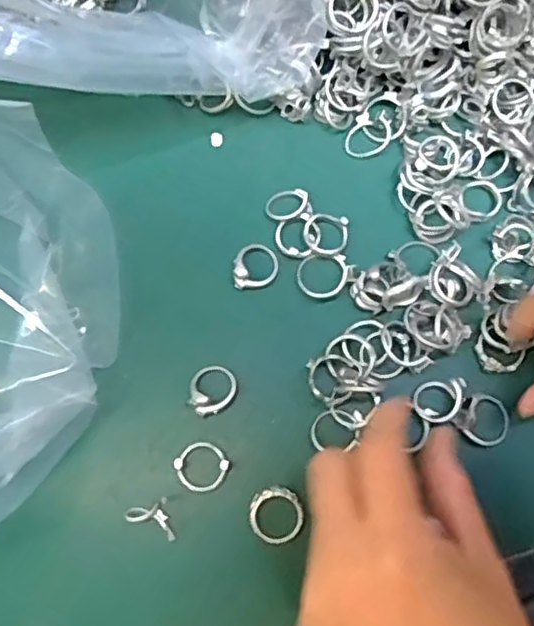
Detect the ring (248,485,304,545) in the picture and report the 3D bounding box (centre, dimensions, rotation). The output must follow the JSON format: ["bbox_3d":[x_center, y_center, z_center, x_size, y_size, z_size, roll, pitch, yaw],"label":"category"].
[{"bbox_3d":[0.004,0.085,0.276,0.022,0.008,0.023,0,78,0],"label":"ring"}]

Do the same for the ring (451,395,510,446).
[{"bbox_3d":[0.094,0.046,0.280,0.021,0.008,0.021,0,78,0],"label":"ring"}]

